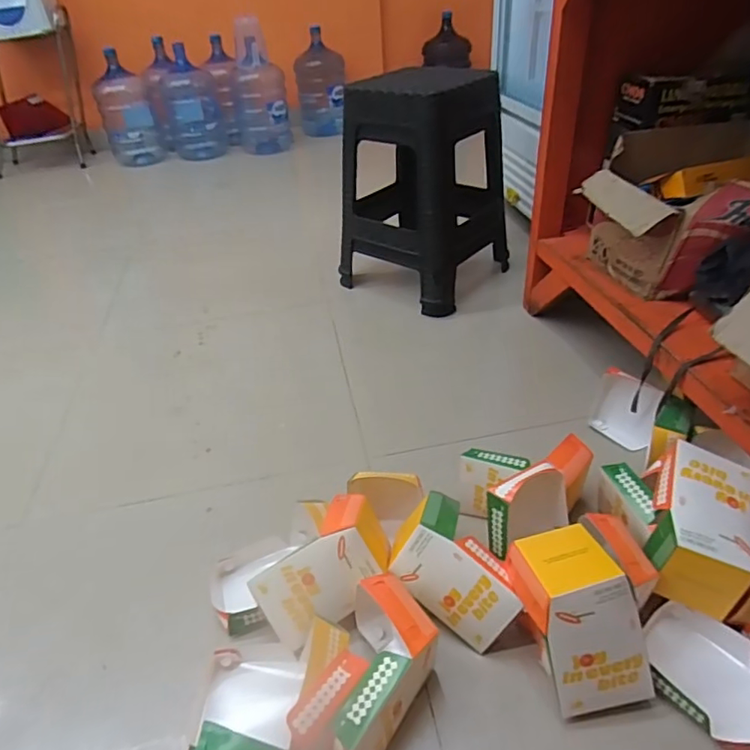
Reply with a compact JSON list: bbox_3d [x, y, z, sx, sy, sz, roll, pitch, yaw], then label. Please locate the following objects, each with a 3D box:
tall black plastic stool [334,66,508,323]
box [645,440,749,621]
[{"bbox_3d":[0.112,-0.507,1.430,0.375,0.500,0.358,23,45,31],"label":"tall black plastic stool"},{"bbox_3d":[0.416,0.199,0.687,0.114,0.115,0.177,13,41,22],"label":"box"}]

